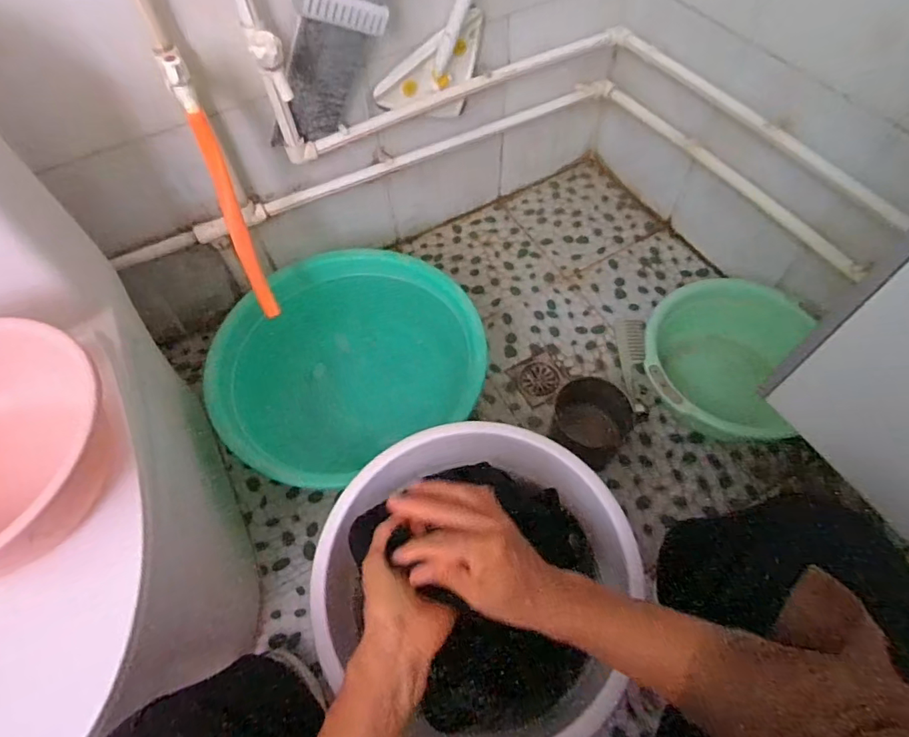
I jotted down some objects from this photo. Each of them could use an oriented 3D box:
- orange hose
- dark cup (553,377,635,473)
[{"bbox_3d":[-0.335,-0.223,0.790,0.033,0.308,0.036,-12,33,-4],"label":"orange hose"},{"bbox_3d":[0.258,0.095,0.965,0.137,0.086,0.127,-1,60,2],"label":"dark cup"}]

